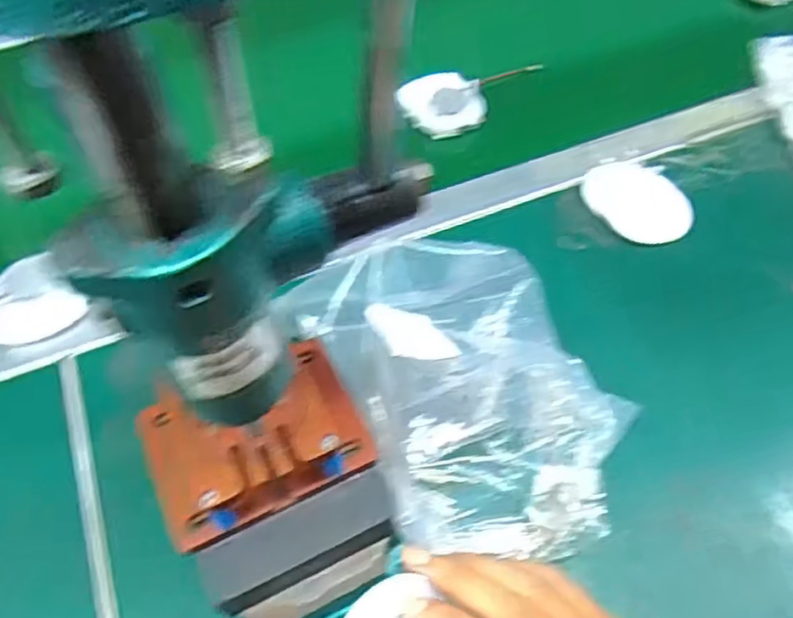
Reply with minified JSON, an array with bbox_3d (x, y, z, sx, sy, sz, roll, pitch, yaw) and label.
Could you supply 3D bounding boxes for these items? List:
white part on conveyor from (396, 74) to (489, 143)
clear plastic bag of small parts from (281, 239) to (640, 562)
[{"bbox_3d":[0.042,-0.191,0.619,0.071,0.025,0.071,-15,54,-9],"label":"white part on conveyor"},{"bbox_3d":[0.050,0.046,0.422,0.172,0.076,0.215,-25,56,-15],"label":"clear plastic bag of small parts"}]

